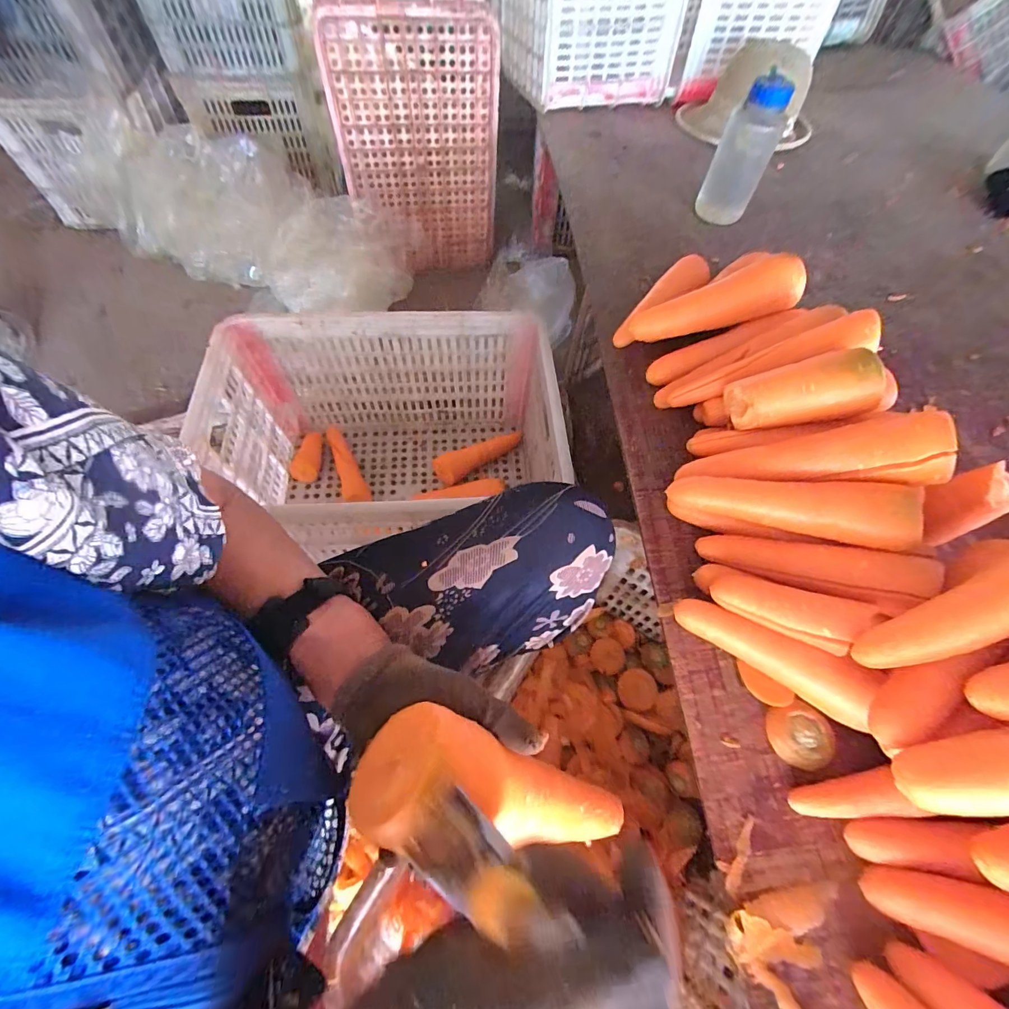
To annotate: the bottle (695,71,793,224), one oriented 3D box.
[{"bbox_3d":[0.367,-0.540,0.664,0.057,0.165,0.067,-17,64,-11],"label":"bottle"}]

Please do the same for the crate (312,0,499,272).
[{"bbox_3d":[-0.220,-0.903,1.059,0.350,0.517,0.298,-10,63,-8],"label":"crate"}]

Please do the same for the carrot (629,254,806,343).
[{"bbox_3d":[0.259,-0.250,0.531,0.212,0.051,0.047,-16,63,6],"label":"carrot"}]

